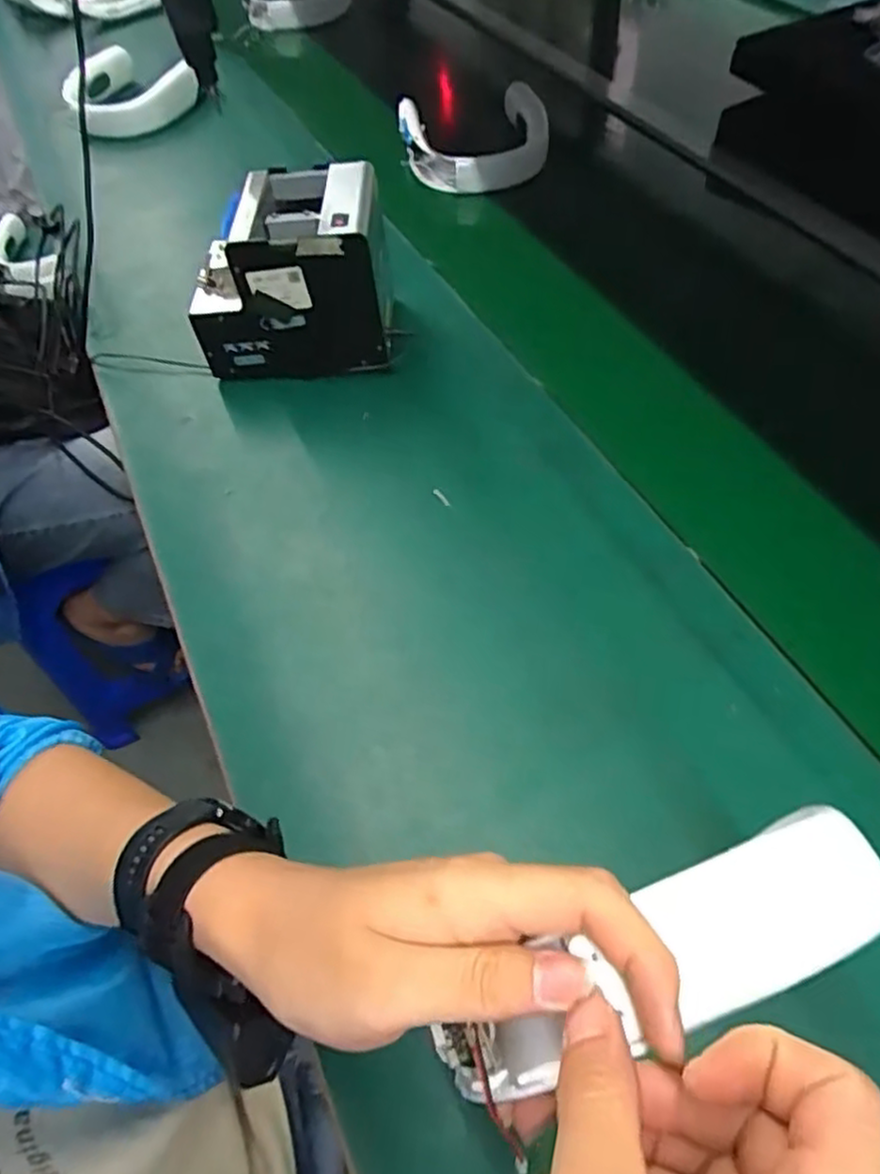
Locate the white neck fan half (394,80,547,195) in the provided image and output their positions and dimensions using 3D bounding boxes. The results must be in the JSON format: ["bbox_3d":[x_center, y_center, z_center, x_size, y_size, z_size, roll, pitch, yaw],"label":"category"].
[{"bbox_3d":[0.047,-0.585,0.908,0.184,0.044,0.167,-9,55,-2],"label":"white neck fan half"}]

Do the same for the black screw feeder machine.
[{"bbox_3d":[-0.143,-0.299,0.680,0.175,0.147,0.126,-1,55,4],"label":"black screw feeder machine"}]

